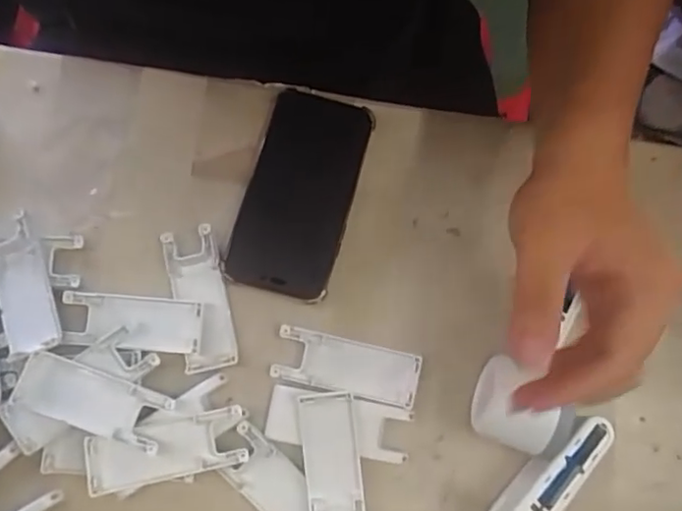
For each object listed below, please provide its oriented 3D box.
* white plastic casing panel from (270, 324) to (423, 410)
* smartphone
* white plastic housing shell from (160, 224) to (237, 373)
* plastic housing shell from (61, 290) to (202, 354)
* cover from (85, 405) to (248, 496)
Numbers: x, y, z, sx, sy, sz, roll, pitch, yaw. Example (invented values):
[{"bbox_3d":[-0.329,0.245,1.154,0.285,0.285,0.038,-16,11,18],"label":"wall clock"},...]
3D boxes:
[{"bbox_3d":[0.005,0.081,0.423,0.103,0.004,0.038,13,79,1],"label":"white plastic casing panel"},{"bbox_3d":[-0.032,-0.051,0.443,0.081,0.014,0.162,15,79,2],"label":"smartphone"},{"bbox_3d":[-0.105,0.032,0.431,0.039,0.014,0.103,-12,80,-3],"label":"white plastic housing shell"},{"bbox_3d":[-0.152,0.048,0.423,0.100,0.012,0.038,5,79,0],"label":"plastic housing shell"},{"bbox_3d":[-0.119,0.133,0.396,0.103,0.013,0.039,-10,81,-9],"label":"cover"}]

